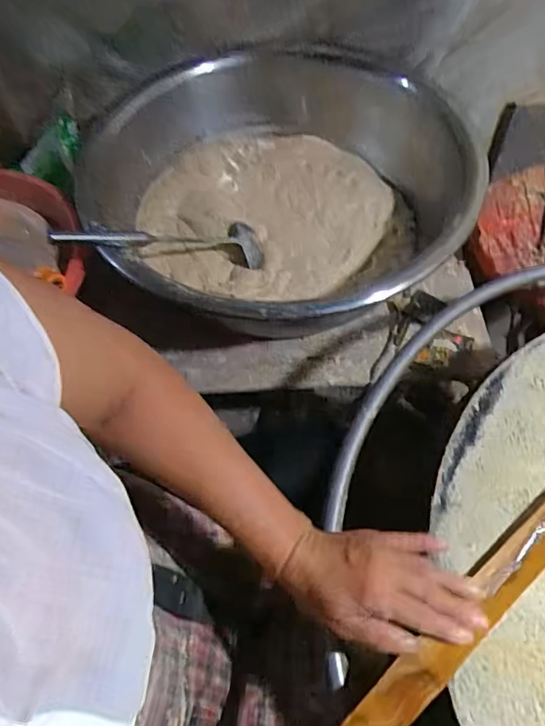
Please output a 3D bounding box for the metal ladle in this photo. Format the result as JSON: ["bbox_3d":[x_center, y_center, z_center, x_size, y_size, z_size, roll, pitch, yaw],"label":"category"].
[{"bbox_3d":[-0.148,-0.175,0.760,0.335,0.050,0.074,-9,52,-43],"label":"metal ladle"}]

